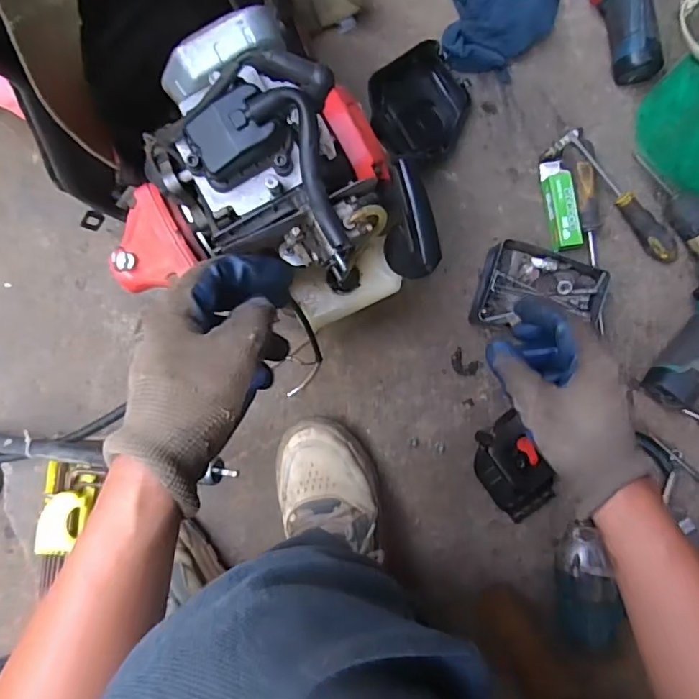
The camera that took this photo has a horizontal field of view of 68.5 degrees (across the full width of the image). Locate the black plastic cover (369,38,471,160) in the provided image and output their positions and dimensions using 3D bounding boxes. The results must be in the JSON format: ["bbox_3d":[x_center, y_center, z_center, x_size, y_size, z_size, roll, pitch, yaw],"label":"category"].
[{"bbox_3d":[0.080,-0.283,0.592,0.108,0.047,0.130,26,85,-2],"label":"black plastic cover"}]

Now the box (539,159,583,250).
[{"bbox_3d":[0.248,-0.171,0.605,0.031,0.024,0.108,-13,87,-4],"label":"box"}]

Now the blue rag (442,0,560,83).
[{"bbox_3d":[0.178,-0.394,0.592,0.129,0.058,0.139,7,86,-3],"label":"blue rag"}]

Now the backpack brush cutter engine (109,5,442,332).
[{"bbox_3d":[-0.070,-0.102,0.369,0.220,0.162,0.173,-22,88,-5],"label":"backpack brush cutter engine"}]

